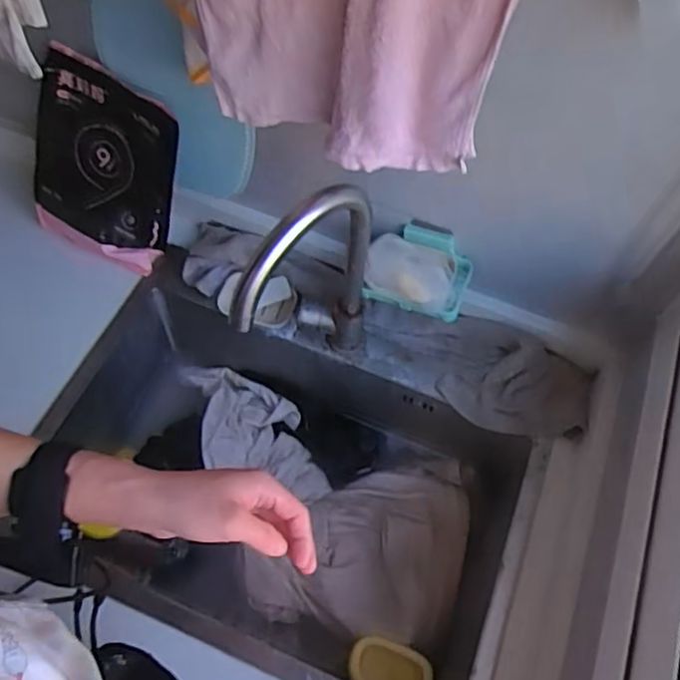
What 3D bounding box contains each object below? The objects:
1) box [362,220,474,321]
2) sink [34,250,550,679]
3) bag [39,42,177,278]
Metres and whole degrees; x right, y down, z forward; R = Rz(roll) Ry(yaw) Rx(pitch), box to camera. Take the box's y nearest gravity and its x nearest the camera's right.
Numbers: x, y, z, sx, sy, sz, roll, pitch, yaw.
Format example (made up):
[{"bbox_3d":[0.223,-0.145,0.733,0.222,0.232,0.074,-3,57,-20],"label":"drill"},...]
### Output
[{"bbox_3d":[0.096,-0.086,0.783,0.124,0.049,0.094,19,61,7],"label":"box"},{"bbox_3d":[-0.075,0.196,0.848,0.604,0.168,0.410,23,61,9],"label":"sink"},{"bbox_3d":[-0.310,-0.222,0.832,0.180,0.252,0.037,22,32,1],"label":"bag"}]

